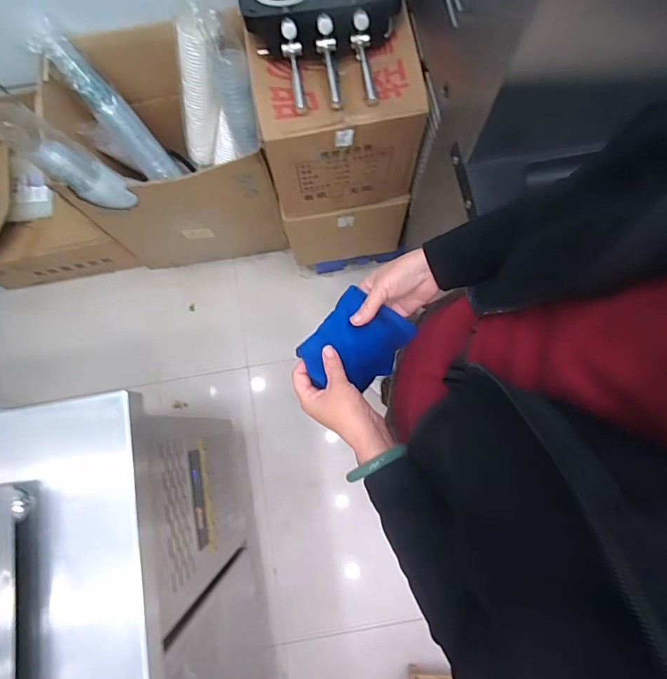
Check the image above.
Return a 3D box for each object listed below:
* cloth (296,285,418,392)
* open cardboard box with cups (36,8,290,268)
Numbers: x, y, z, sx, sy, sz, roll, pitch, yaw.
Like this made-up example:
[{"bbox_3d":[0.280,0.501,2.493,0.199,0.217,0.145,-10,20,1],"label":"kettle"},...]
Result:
[{"bbox_3d":[0.026,0.009,0.513,0.099,0.062,0.117,32,80,7],"label":"cloth"},{"bbox_3d":[-0.410,-0.478,1.136,0.461,0.503,0.390,-9,78,-1],"label":"open cardboard box with cups"}]

